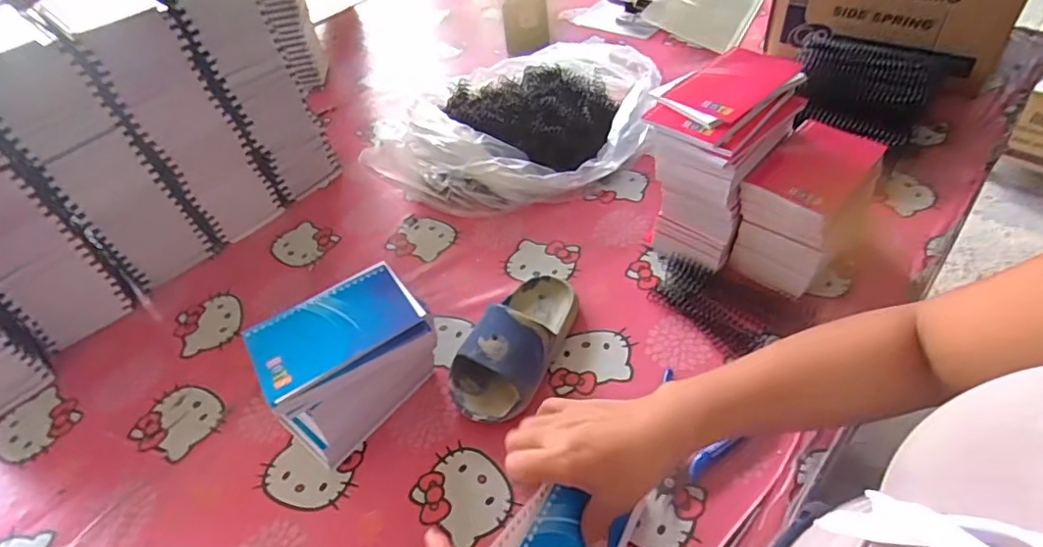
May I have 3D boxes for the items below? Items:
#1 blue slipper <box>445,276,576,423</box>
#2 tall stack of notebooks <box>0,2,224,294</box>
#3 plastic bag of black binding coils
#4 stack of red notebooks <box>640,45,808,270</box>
[{"bbox_3d":[-0.005,0.059,0.550,0.084,0.057,0.177,16,50,22],"label":"blue slipper"},{"bbox_3d":[-0.485,-0.125,0.630,0.133,0.290,0.104,29,56,31],"label":"tall stack of notebooks"},{"bbox_3d":[0.007,-0.196,0.762,0.312,0.105,0.292,11,48,18],"label":"plastic bag of black binding coils"},{"bbox_3d":[0.210,-0.117,0.607,0.113,0.179,0.159,27,55,29],"label":"stack of red notebooks"}]

